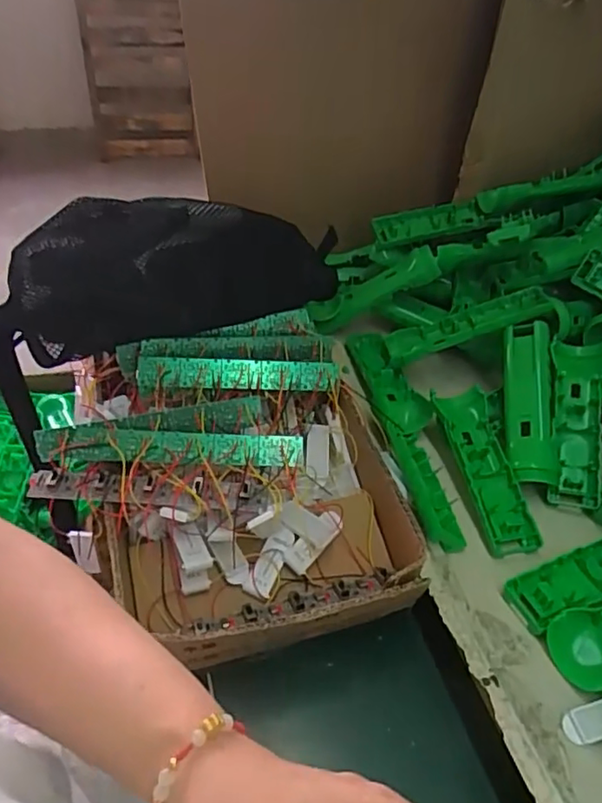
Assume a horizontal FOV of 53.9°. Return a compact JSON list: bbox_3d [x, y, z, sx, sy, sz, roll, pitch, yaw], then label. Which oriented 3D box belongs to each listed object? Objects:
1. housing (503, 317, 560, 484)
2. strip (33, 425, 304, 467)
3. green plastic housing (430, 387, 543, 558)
[{"bbox_3d":[0.209,-0.001,0.542,0.042,0.025,0.152,5,65,4],"label":"housing"},{"bbox_3d":[-0.101,0.037,0.464,0.203,0.014,0.027,3,66,-9],"label":"strip"},{"bbox_3d":[0.159,0.058,0.522,0.044,0.022,0.157,-6,55,-9],"label":"green plastic housing"}]

